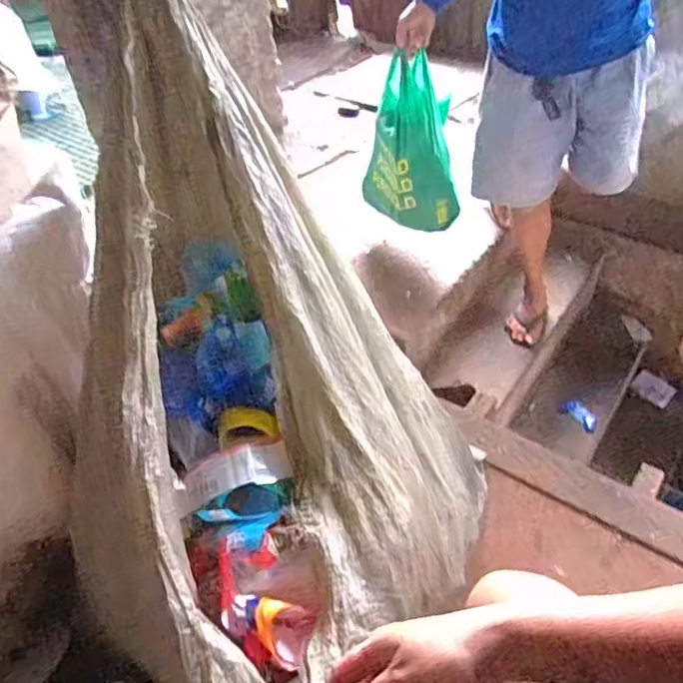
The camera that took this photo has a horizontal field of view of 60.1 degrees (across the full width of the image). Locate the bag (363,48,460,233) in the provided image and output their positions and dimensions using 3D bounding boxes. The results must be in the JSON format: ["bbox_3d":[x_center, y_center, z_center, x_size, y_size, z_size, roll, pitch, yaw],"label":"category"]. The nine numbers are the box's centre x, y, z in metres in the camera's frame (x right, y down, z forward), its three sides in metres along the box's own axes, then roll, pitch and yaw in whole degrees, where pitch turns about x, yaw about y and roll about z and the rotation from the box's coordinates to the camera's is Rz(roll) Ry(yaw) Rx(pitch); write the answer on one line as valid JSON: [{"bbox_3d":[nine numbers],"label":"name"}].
[{"bbox_3d":[0.187,-0.525,1.591,0.229,0.410,0.276,-4,43,2],"label":"bag"}]

